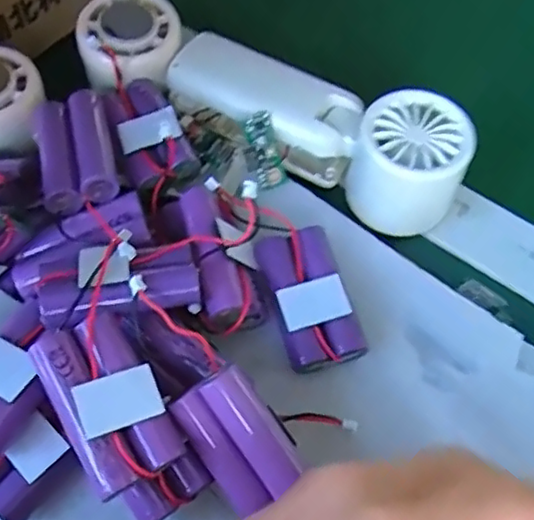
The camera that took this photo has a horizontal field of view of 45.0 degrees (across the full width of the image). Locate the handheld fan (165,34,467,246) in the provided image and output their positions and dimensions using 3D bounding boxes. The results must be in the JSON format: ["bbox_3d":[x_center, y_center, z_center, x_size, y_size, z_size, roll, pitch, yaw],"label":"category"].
[{"bbox_3d":[0.027,-0.076,0.345,0.161,0.047,0.052,32,66,18],"label":"handheld fan"}]

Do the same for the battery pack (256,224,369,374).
[{"bbox_3d":[0.020,0.018,0.305,0.034,0.022,0.066,-16,61,-7],"label":"battery pack"}]

